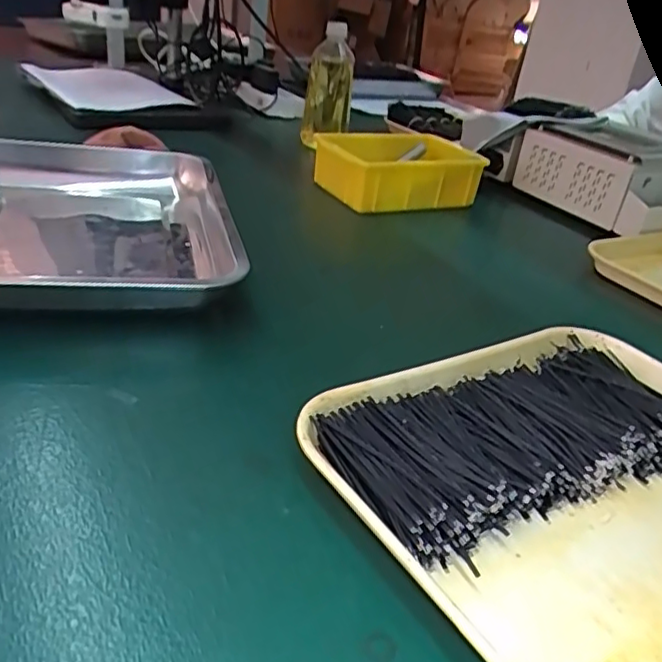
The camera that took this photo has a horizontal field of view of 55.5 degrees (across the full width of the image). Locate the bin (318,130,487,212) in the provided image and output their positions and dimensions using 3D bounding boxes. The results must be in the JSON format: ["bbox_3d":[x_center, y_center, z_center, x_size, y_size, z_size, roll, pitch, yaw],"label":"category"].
[{"bbox_3d":[0.087,-0.206,0.806,0.209,0.057,0.138,-7,33,-24],"label":"bin"}]

